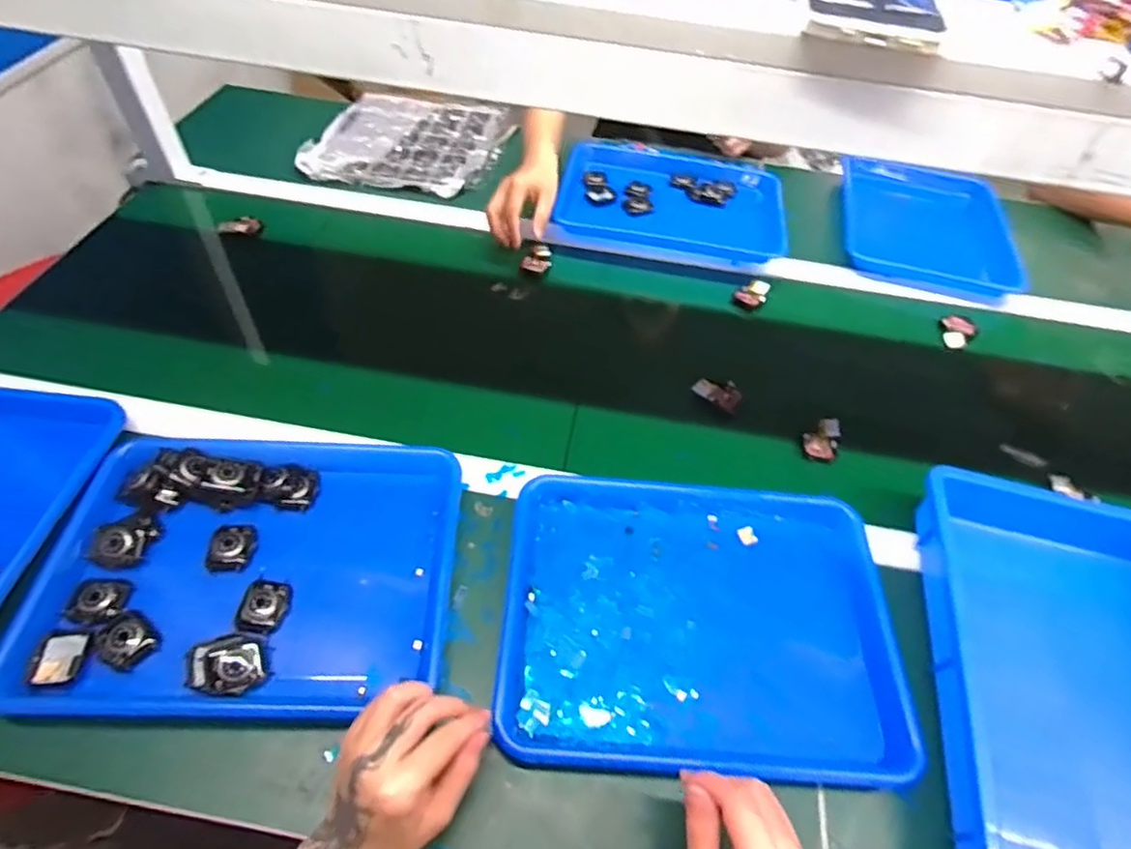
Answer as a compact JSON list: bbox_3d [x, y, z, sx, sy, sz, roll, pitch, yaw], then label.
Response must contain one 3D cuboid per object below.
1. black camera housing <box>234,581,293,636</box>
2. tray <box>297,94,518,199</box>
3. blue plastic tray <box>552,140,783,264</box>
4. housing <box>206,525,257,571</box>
[{"bbox_3d":[-0.258,0.156,0.527,0.038,0.013,0.043,3,52,0],"label":"black camera housing"},{"bbox_3d":[-0.250,-0.479,1.031,0.285,0.032,0.294,10,52,4],"label":"tray"},{"bbox_3d":[0.163,-0.342,0.953,0.338,0.040,0.236,13,52,7],"label":"blue plastic tray"},{"bbox_3d":[-0.304,0.112,0.562,0.038,0.013,0.043,-3,52,-5],"label":"housing"}]

